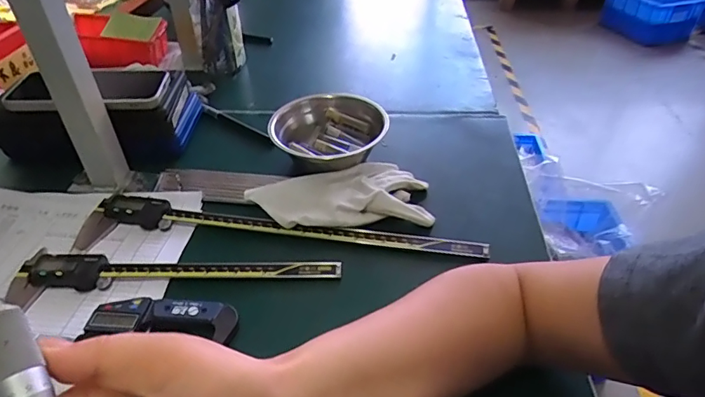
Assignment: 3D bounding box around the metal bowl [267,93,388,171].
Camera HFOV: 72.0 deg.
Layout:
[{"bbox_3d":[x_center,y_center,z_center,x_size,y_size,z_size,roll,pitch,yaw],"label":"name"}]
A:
[{"bbox_3d":[-0.026,-0.076,0.551,0.124,0.045,0.124,-1,39,1],"label":"metal bowl"}]

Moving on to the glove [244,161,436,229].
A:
[{"bbox_3d":[-0.013,-0.007,0.494,0.175,0.021,0.092,-4,42,-3],"label":"glove"}]

